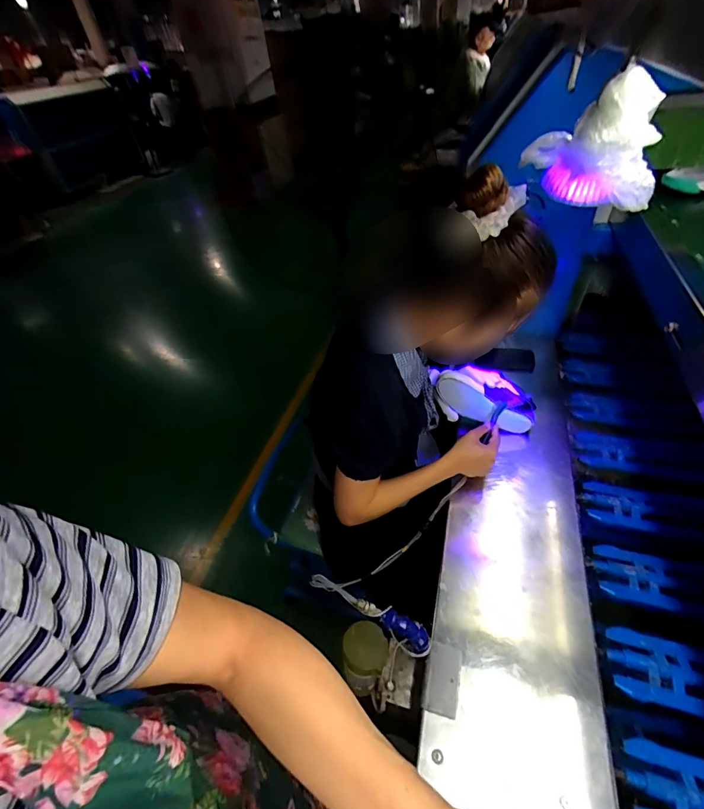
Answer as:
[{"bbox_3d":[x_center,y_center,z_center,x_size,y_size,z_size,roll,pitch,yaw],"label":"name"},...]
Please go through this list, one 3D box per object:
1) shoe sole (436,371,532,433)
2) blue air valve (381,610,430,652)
[{"bbox_3d":[0.289,0.010,0.841,0.223,0.079,0.033,28,50,-4],"label":"shoe sole"},{"bbox_3d":[0.078,0.324,0.548,0.025,0.095,0.026,-24,30,43],"label":"blue air valve"}]

